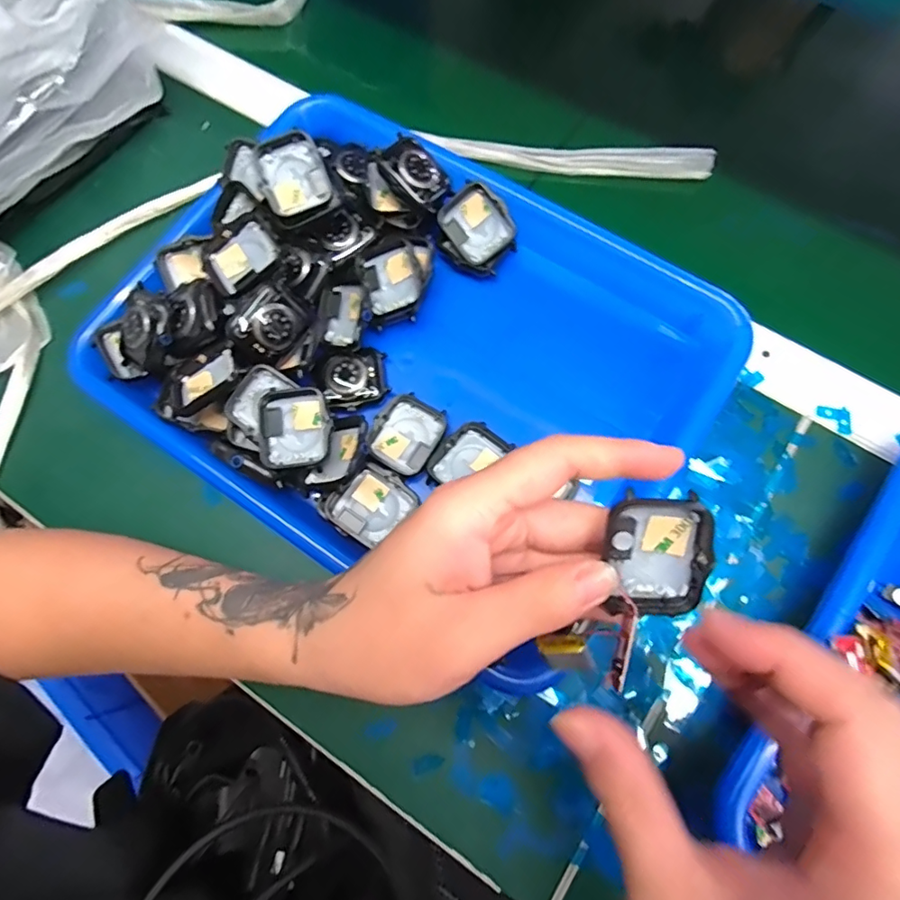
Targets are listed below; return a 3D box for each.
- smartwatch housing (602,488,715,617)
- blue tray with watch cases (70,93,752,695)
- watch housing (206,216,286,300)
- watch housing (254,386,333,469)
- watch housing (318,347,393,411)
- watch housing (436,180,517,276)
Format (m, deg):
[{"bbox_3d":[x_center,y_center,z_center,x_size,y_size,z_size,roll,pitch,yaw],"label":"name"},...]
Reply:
[{"bbox_3d":[0.075,0.039,0.185,0.036,0.010,0.047,1,105,-3],"label":"smartwatch housing"},{"bbox_3d":[-0.026,-0.063,0.280,0.317,0.071,0.242,33,78,11],"label":"blue tray with watch cases"},{"bbox_3d":[-0.115,-0.107,0.282,0.040,0.009,0.038,-35,76,-7],"label":"watch housing"},{"bbox_3d":[-0.086,-0.012,0.274,0.040,0.011,0.041,-9,74,0],"label":"watch housing"},{"bbox_3d":[-0.058,-0.043,0.302,0.039,0.007,0.034,-16,74,-2],"label":"watch housing"},{"bbox_3d":[0.016,-0.137,0.317,0.049,0.011,0.044,42,106,-1],"label":"watch housing"}]

